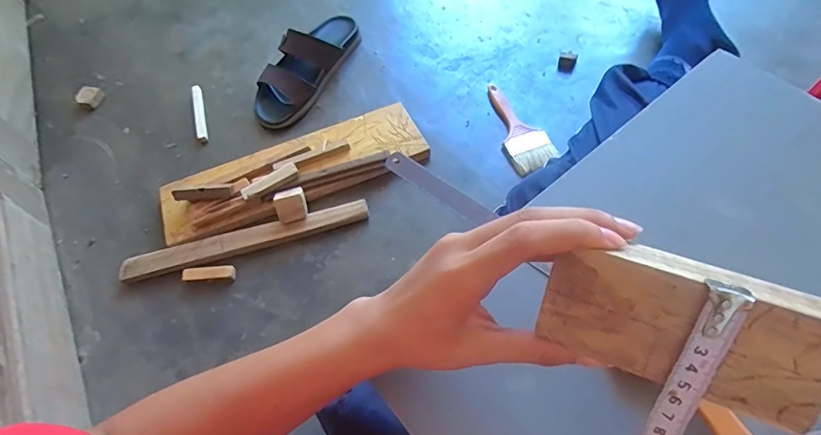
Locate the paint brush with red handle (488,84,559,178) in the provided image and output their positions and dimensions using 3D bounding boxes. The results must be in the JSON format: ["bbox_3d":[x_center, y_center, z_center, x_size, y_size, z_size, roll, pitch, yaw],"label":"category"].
[{"bbox_3d":[0.162,-0.143,0.733,0.064,0.015,0.180,-16,57,-7],"label":"paint brush with red handle"}]

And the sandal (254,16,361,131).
[{"bbox_3d":[-0.183,-0.273,0.819,0.104,0.062,0.271,19,59,15],"label":"sandal"}]

